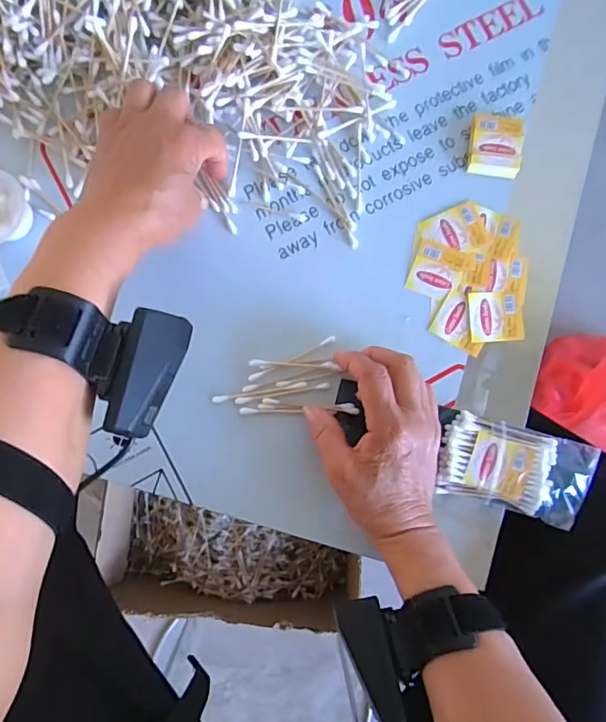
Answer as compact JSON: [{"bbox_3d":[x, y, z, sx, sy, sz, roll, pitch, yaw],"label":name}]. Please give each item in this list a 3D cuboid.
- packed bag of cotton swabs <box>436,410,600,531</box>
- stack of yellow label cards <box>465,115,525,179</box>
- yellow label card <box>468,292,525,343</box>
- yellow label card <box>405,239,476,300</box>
[{"bbox_3d":[0.161,0.081,0.382,0.112,0.026,0.063,15,85,-2],"label":"packed bag of cotton swabs"},{"bbox_3d":[0.156,-0.174,0.412,0.040,0.015,0.049,6,86,-3],"label":"stack of yellow label cards"},{"bbox_3d":[0.153,-0.035,0.399,0.043,0.004,0.039,-2,86,-3],"label":"yellow label card"},{"bbox_3d":[0.110,-0.071,0.403,0.045,0.004,0.044,20,85,-2],"label":"yellow label card"}]

